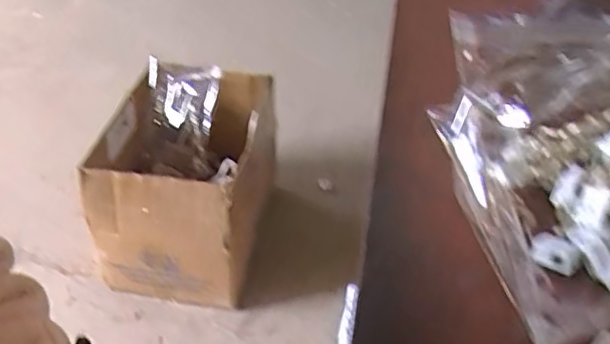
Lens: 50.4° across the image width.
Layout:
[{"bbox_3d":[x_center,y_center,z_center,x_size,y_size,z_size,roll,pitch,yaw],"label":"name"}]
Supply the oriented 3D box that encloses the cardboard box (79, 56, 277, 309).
[{"bbox_3d":[-0.239,0.023,1.304,0.291,0.308,0.379,9,43,7],"label":"cardboard box"}]

